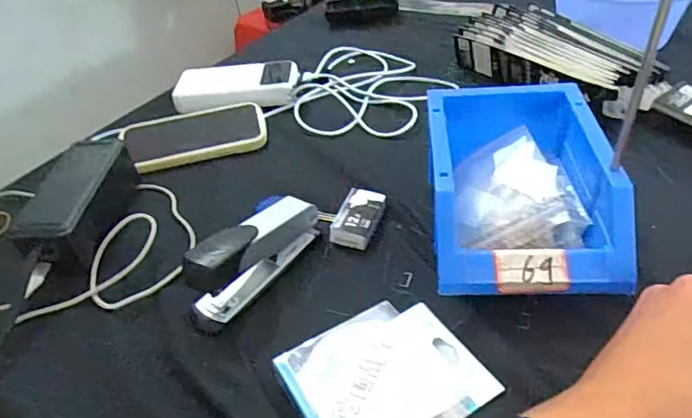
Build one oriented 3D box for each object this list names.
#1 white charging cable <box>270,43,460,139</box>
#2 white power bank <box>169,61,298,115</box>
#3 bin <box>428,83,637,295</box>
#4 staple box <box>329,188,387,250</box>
[{"bbox_3d":[0.027,-0.142,0.617,0.165,0.026,0.189,12,43,21],"label":"white charging cable"},{"bbox_3d":[-0.124,-0.142,0.616,0.136,0.029,0.058,-9,40,-2],"label":"white power bank"},{"bbox_3d":[0.126,-0.018,0.405,0.123,0.068,0.177,-1,40,7],"label":"bin"},{"bbox_3d":[0.011,0.007,0.445,0.032,0.016,0.058,10,43,19],"label":"staple box"}]

